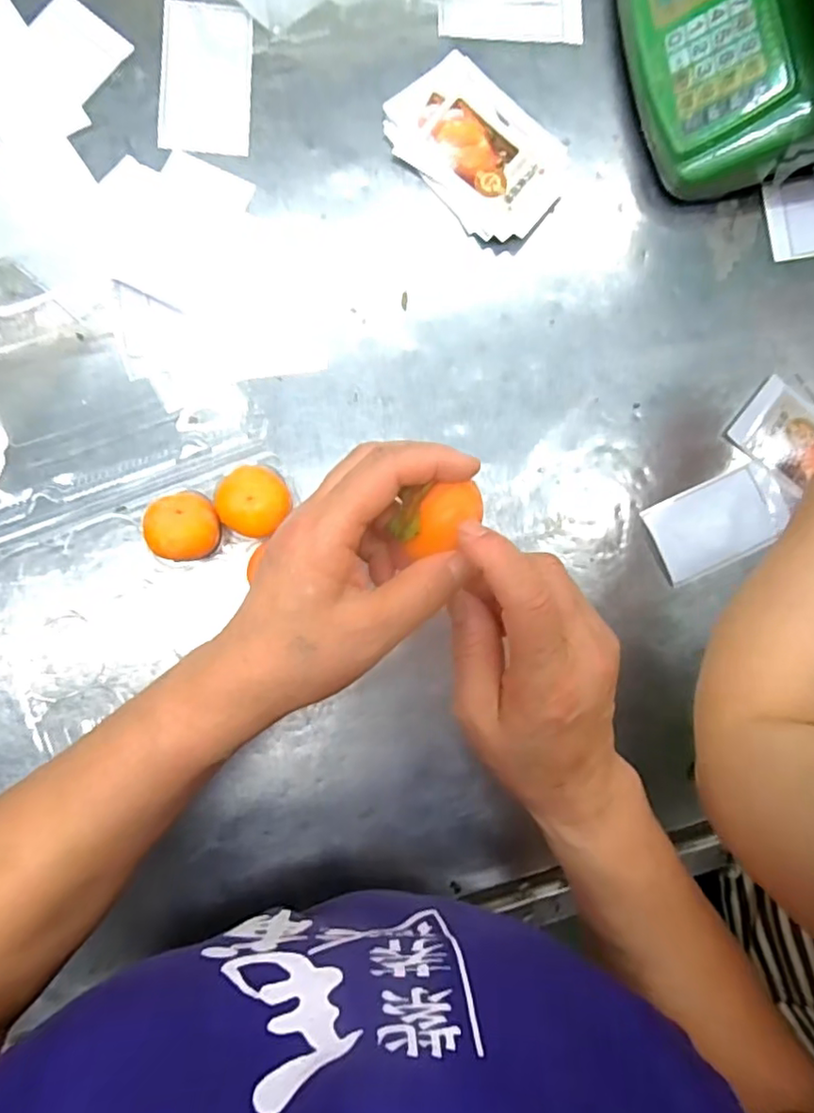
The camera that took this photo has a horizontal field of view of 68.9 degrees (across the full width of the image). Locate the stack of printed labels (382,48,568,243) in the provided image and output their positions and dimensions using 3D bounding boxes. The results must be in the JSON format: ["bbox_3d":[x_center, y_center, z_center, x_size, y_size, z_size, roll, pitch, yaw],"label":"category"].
[{"bbox_3d":[0.059,-0.332,0.484,0.146,0.012,0.105,40,83,-3],"label":"stack of printed labels"}]

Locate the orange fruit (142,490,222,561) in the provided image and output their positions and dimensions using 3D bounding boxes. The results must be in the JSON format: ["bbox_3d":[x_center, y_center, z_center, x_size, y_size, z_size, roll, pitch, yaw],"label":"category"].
[{"bbox_3d":[-0.159,-0.021,0.427,0.047,0.046,0.047,0,87,-6],"label":"orange fruit"}]

